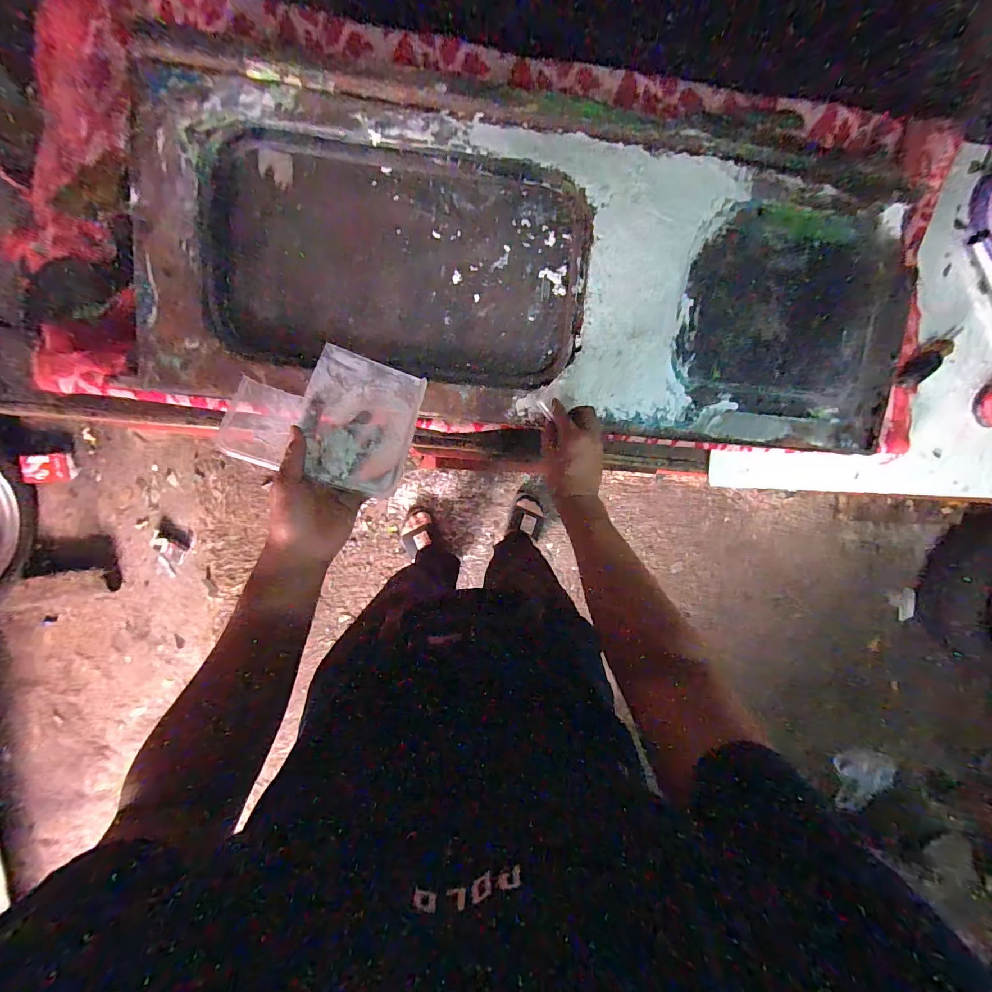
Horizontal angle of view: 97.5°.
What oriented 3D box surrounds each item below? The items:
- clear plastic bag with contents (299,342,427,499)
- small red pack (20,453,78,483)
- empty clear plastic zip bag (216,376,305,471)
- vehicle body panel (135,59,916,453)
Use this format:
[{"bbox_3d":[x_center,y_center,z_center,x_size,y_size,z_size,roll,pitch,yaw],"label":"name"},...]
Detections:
[{"bbox_3d":[-0.141,-0.078,0.449,0.110,0.014,0.152,17,64,-16],"label":"clear plastic bag with contents"},{"bbox_3d":[-1.289,-0.080,1.255,0.110,0.025,0.084,-10,110,-48],"label":"small red pack"},{"bbox_3d":[-0.223,-0.069,0.413,0.057,0.009,0.078,26,72,-36],"label":"empty clear plastic zip bag"},{"bbox_3d":[0.077,-0.272,0.555,0.970,0.058,0.379,5,93,-6],"label":"vehicle body panel"}]

